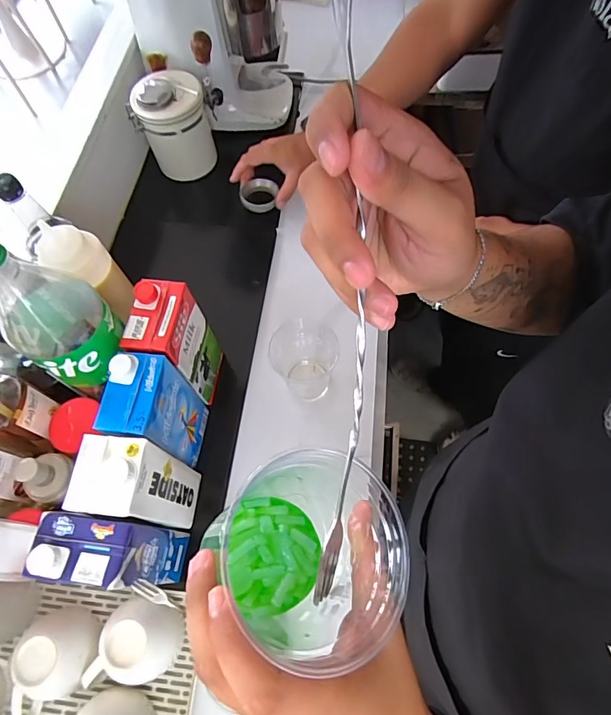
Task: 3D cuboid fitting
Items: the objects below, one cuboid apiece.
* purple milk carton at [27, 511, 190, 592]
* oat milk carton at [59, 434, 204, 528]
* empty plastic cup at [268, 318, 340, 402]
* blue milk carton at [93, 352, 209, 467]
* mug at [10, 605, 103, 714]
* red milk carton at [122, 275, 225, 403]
[{"bbox_3d":[-0.210,0.219,0.501,0.099,0.177,0.069,6,65,6],"label":"purple milk carton"},{"bbox_3d":[-0.194,0.153,0.529,0.079,0.186,0.078,4,65,5],"label":"oat milk carton"},{"bbox_3d":[-0.002,0.008,0.677,0.101,0.099,0.094,-1,65,3],"label":"empty plastic cup"},{"bbox_3d":[-0.187,0.072,0.570,0.063,0.187,0.099,5,65,6],"label":"blue milk carton"},{"bbox_3d":[-0.294,0.364,0.522,0.081,0.069,0.122,7,65,7],"label":"mug"},{"bbox_3d":[-0.175,-0.017,0.611,0.068,0.187,0.103,5,65,6],"label":"red milk carton"}]

